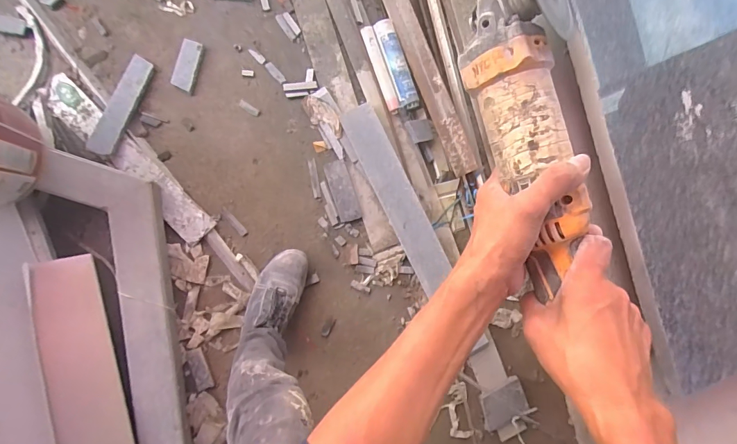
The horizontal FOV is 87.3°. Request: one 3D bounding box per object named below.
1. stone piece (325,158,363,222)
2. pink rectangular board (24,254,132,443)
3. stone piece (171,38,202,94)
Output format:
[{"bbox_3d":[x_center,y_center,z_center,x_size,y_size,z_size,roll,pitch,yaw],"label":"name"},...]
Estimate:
[{"bbox_3d":[-0.072,-0.087,1.081,0.065,0.016,0.171,-16,93,-8],"label":"stone piece"},{"bbox_3d":[-0.637,0.339,0.859,0.126,0.032,0.525,-9,81,-46],"label":"pink rectangular board"},{"bbox_3d":[-0.480,-0.414,1.023,0.058,0.033,0.132,15,88,-8],"label":"stone piece"}]

